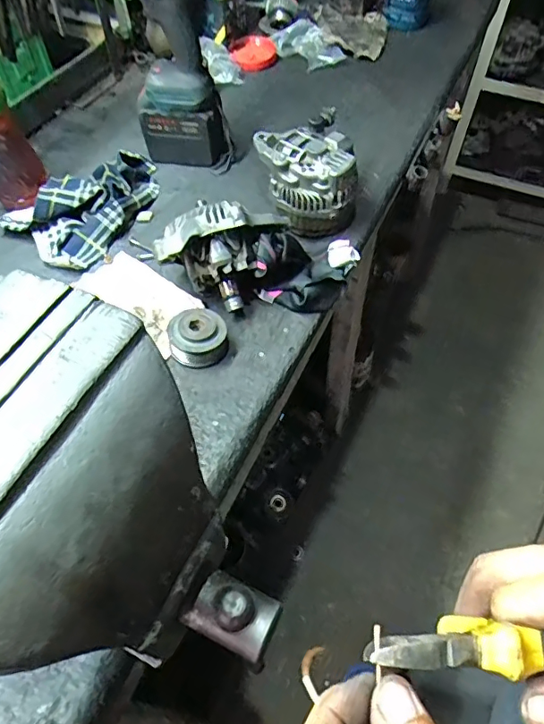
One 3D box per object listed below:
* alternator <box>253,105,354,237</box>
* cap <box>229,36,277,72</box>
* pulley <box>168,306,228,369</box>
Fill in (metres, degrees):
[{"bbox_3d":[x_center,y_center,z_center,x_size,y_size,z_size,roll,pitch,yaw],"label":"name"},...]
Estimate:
[{"bbox_3d":[0.053,-0.253,0.705,0.138,0.113,0.136,-4,55,-3],"label":"alternator"},{"bbox_3d":[-0.035,-0.594,0.990,0.092,0.044,0.059,-4,55,-3],"label":"cap"},{"bbox_3d":[-0.087,-0.029,0.601,0.067,0.034,0.062,0,55,0],"label":"pulley"}]

